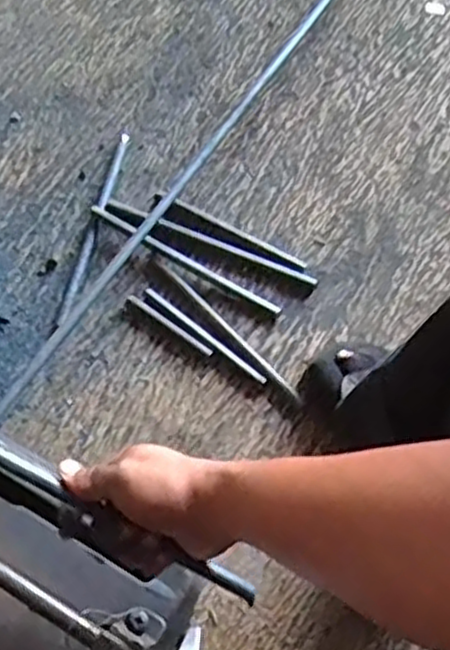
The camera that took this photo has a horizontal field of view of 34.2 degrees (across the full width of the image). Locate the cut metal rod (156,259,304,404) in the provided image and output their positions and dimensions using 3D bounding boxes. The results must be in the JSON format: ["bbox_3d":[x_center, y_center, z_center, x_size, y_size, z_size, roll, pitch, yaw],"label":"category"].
[{"bbox_3d":[0.004,0.003,0.771,0.009,0.006,0.218,-41,72,-16],"label":"cut metal rod"}]

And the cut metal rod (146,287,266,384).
[{"bbox_3d":[-0.022,0.010,0.768,0.161,0.007,0.007,37,72,15],"label":"cut metal rod"}]

